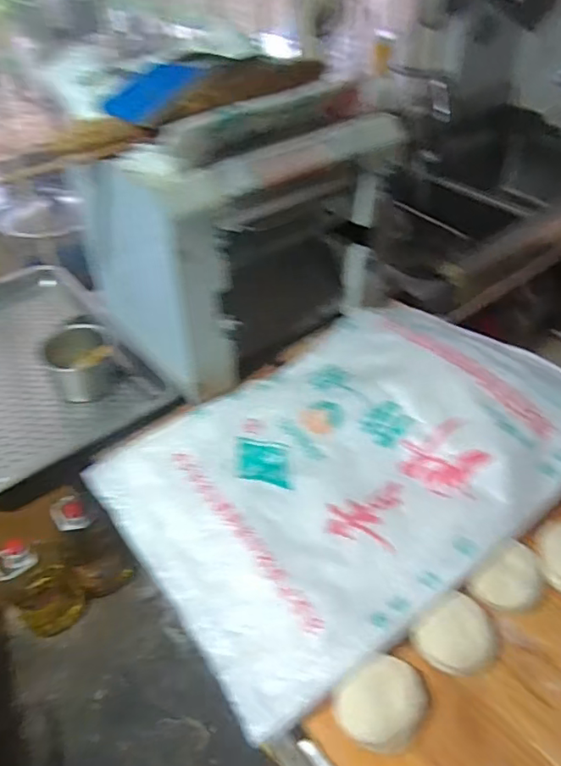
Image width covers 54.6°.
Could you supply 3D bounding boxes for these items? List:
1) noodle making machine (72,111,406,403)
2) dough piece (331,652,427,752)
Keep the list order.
[{"bbox_3d":[-0.080,-0.295,1.058,0.475,0.396,0.361,-30,50,-26],"label":"noodle making machine"},{"bbox_3d":[0.116,0.361,0.621,0.088,0.027,0.094,-1,43,1],"label":"dough piece"}]

